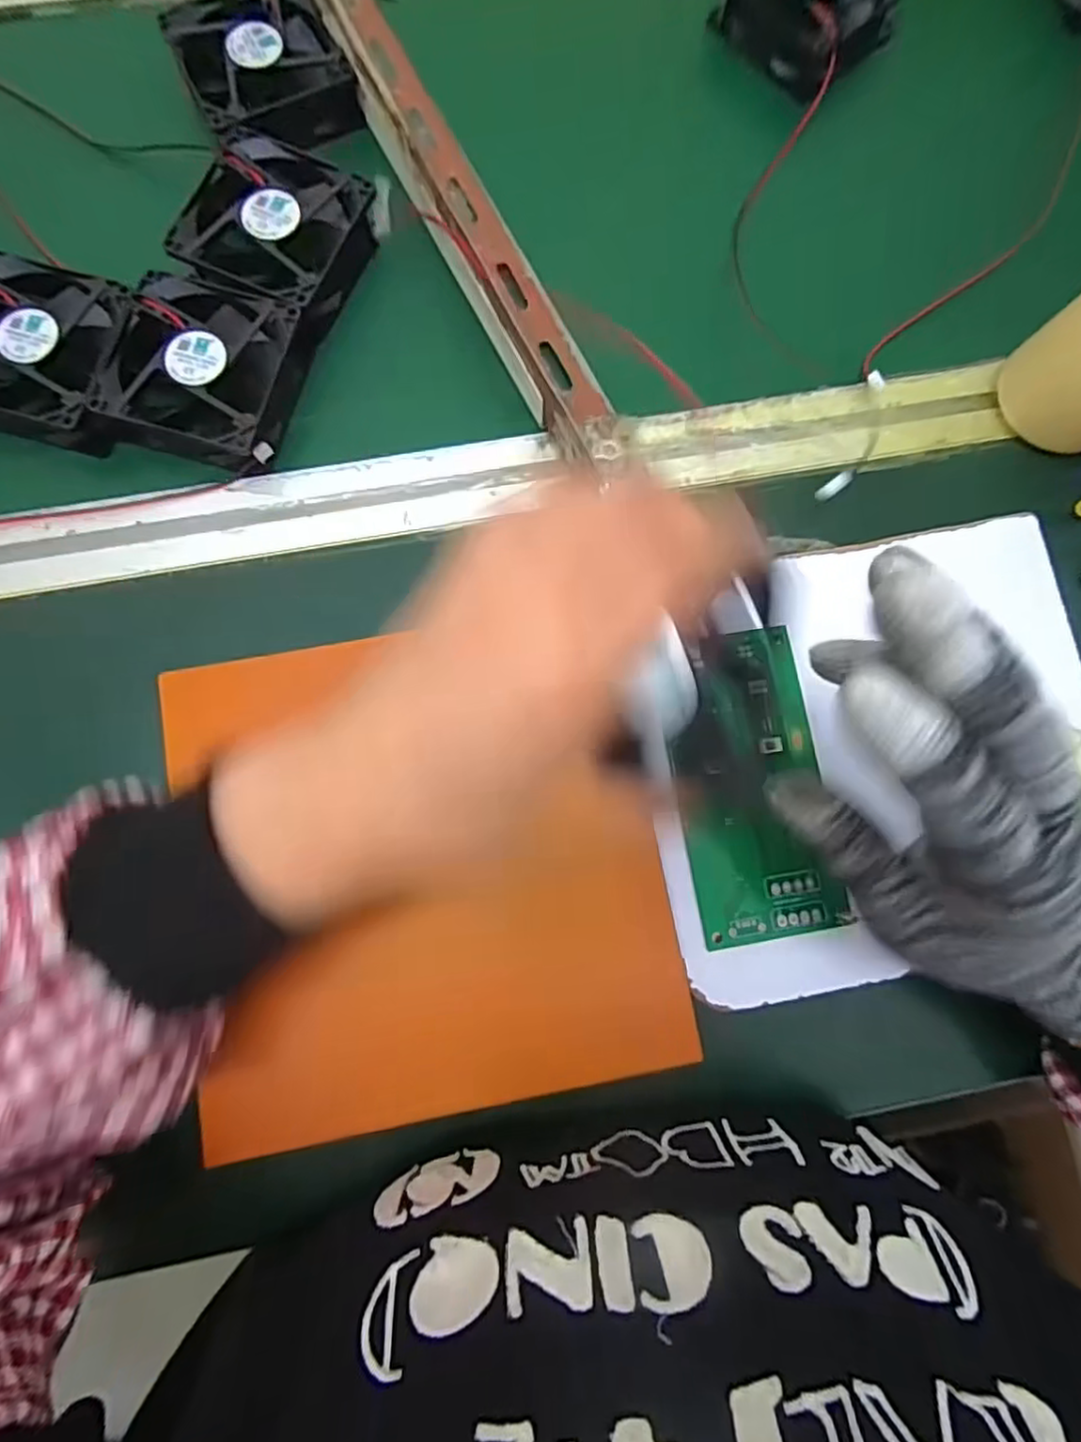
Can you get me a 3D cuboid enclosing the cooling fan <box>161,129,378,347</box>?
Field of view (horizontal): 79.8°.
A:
[{"bbox_3d":[-0.133,-0.250,0.329,0.083,0.022,0.081,24,80,3],"label":"cooling fan"}]

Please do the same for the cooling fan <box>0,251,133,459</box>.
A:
[{"bbox_3d":[-0.244,-0.181,0.316,0.085,0.022,0.081,14,80,1],"label":"cooling fan"}]

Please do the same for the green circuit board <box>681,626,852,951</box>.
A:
[{"bbox_3d":[0.093,0.027,0.287,0.061,0.007,0.132,-8,80,-3],"label":"green circuit board"}]

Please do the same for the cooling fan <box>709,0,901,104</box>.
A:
[{"bbox_3d":[0.154,-0.410,0.364,0.077,0.021,0.082,-42,84,-8],"label":"cooling fan"}]

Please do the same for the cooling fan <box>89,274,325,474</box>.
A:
[{"bbox_3d":[-0.164,-0.171,0.318,0.079,0.026,0.082,18,80,2],"label":"cooling fan"}]

